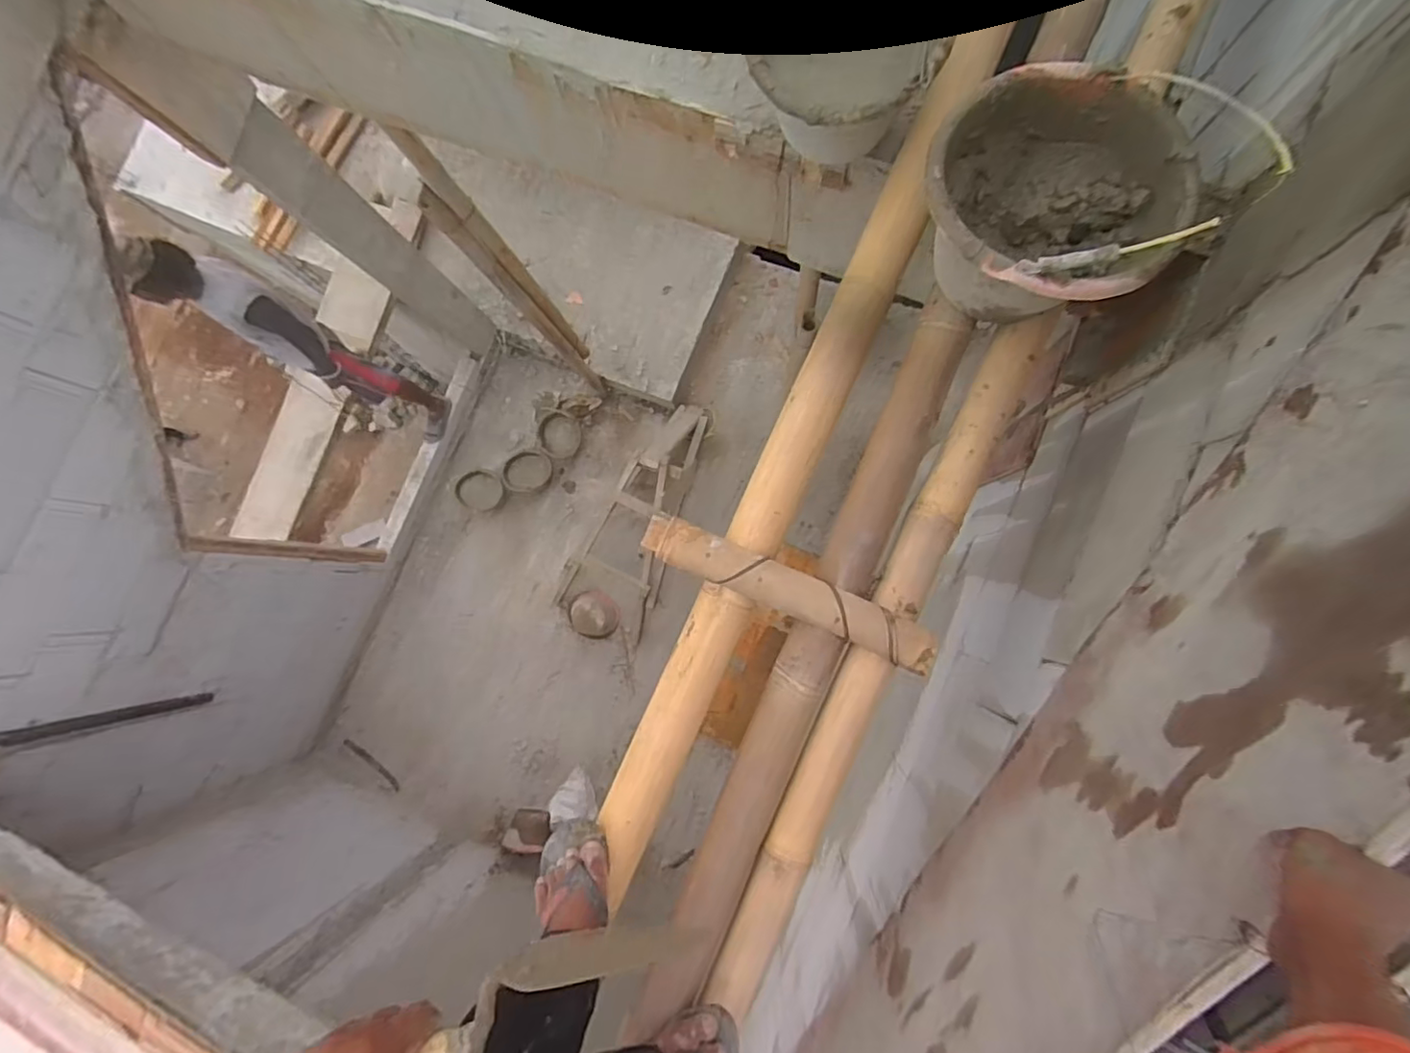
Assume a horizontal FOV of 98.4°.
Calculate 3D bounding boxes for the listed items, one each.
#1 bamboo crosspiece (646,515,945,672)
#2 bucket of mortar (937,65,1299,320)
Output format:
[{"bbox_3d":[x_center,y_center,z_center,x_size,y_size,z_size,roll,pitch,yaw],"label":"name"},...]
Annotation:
[{"bbox_3d":[0.116,0.090,0.871,0.427,0.040,0.064,24,88,8],"label":"bamboo crosspiece"},{"bbox_3d":[0.427,-0.390,0.761,0.253,0.188,0.263,-1,85,6],"label":"bucket of mortar"}]

